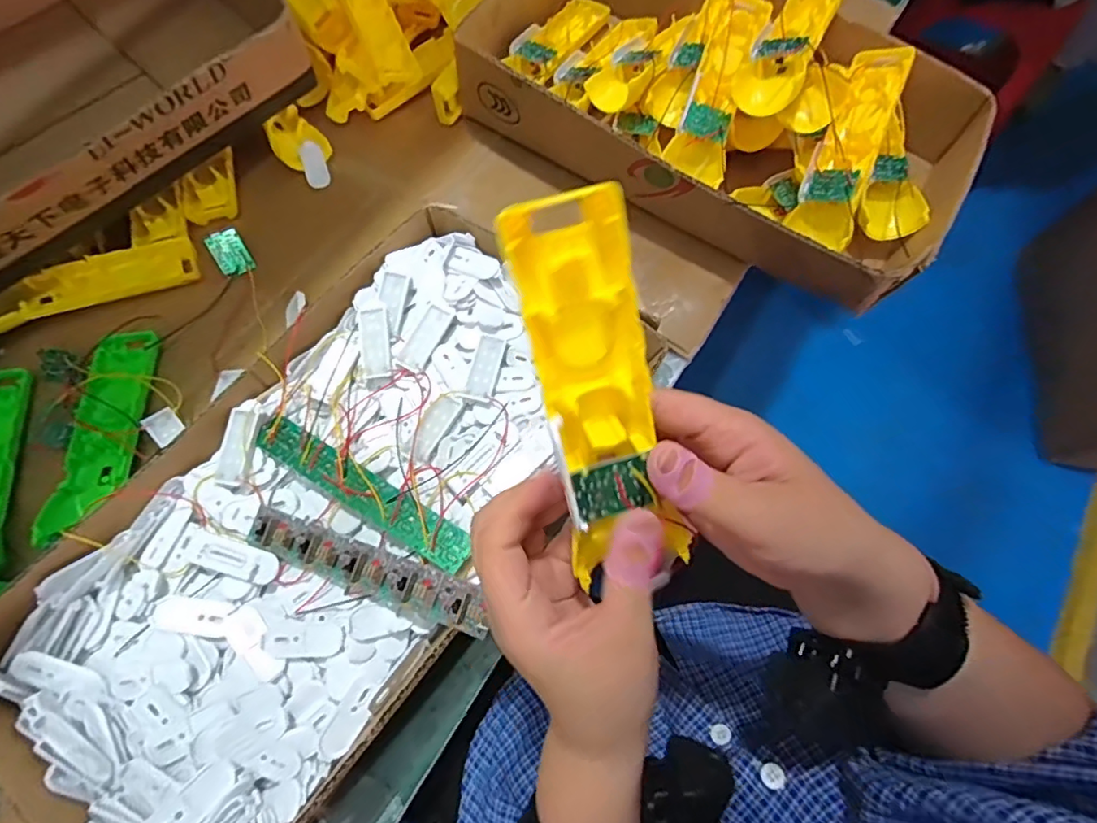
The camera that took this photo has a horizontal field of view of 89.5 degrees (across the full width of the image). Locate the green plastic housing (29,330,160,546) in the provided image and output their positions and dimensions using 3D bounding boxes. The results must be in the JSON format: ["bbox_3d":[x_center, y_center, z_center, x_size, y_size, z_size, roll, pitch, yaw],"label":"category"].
[{"bbox_3d":[-0.318,0.013,0.401,0.048,0.026,0.158,-5,68,-3],"label":"green plastic housing"}]

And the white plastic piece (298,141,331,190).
[{"bbox_3d":[-0.216,-0.228,0.512,0.021,0.004,0.049,-18,85,-8],"label":"white plastic piece"}]

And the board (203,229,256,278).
[{"bbox_3d":[-0.268,-0.133,0.465,0.026,0.004,0.037,-32,96,-14],"label":"board"}]

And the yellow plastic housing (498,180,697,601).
[{"bbox_3d":[0.017,-0.002,0.215,0.044,0.015,0.155,-12,113,-6],"label":"yellow plastic housing"}]

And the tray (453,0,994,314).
[{"bbox_3d":[0.151,-0.279,0.487,0.423,0.099,0.242,33,71,12],"label":"tray"}]

